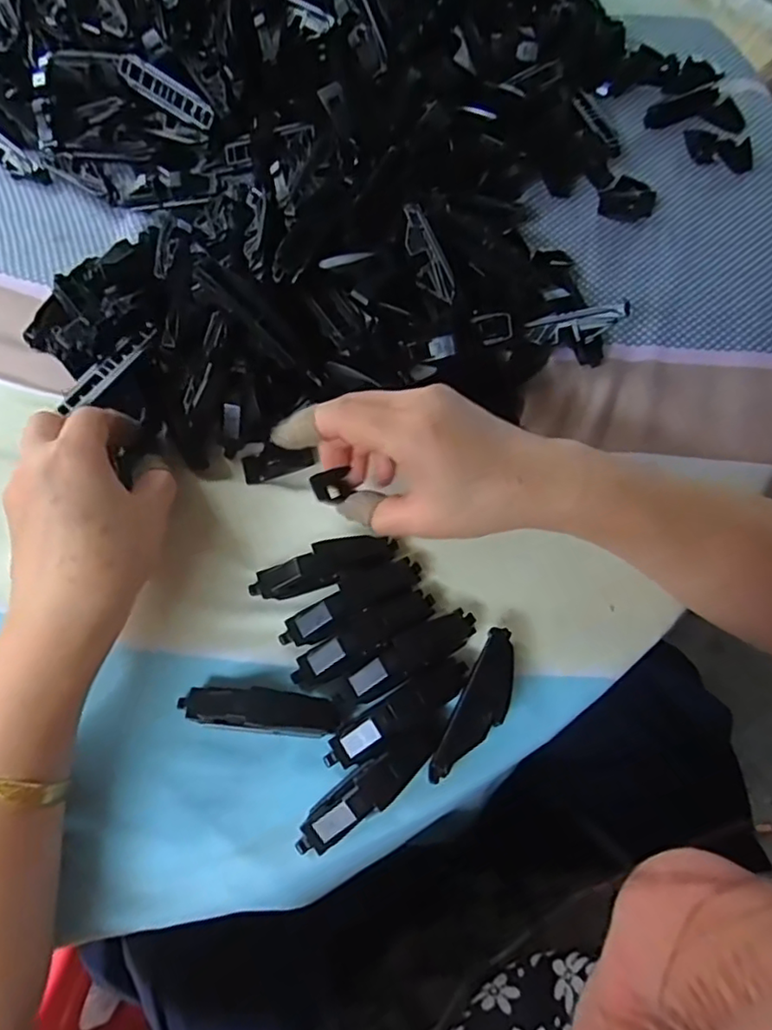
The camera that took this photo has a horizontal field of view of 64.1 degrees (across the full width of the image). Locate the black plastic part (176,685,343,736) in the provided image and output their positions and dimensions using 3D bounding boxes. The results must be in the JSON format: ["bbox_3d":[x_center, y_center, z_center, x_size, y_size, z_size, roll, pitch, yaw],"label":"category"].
[{"bbox_3d":[-0.063,0.095,0.301,0.077,0.013,0.019,7,65,1],"label":"black plastic part"}]

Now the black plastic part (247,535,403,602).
[{"bbox_3d":[-0.033,0.027,0.336,0.079,0.010,0.022,-22,68,-12],"label":"black plastic part"}]

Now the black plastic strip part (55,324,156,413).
[{"bbox_3d":[-0.159,-0.085,0.356,0.014,0.006,0.069,38,77,14],"label":"black plastic strip part"}]

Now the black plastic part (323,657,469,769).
[{"bbox_3d":[0.008,0.097,0.301,0.079,0.016,0.020,-32,70,-16],"label":"black plastic part"}]

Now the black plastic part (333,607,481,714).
[{"bbox_3d":[0.010,0.072,0.313,0.081,0.018,0.021,-27,69,-14],"label":"black plastic part"}]

